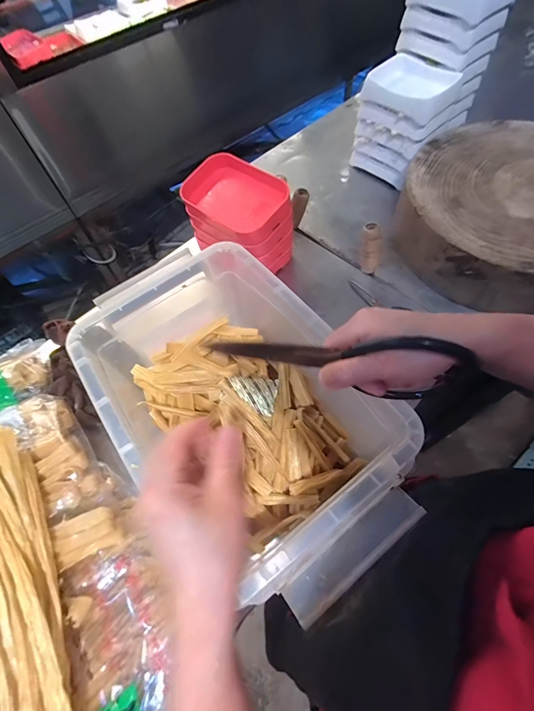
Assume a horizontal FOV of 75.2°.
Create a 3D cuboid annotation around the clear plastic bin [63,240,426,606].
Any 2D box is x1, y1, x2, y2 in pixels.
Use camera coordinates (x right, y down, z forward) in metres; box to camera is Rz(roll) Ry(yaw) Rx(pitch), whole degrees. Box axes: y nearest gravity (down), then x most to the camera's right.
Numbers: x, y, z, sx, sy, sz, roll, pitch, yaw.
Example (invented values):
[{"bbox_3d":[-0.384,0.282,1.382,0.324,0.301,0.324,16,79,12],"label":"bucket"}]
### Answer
[{"bbox_3d":[-0.047,0.050,0.463,0.272,0.160,0.414,-35,64,-15],"label":"clear plastic bin"}]

